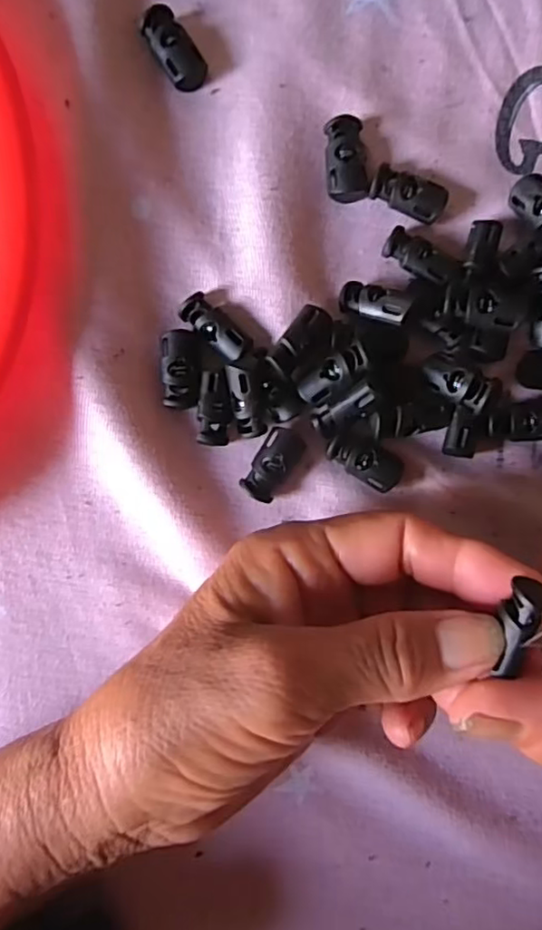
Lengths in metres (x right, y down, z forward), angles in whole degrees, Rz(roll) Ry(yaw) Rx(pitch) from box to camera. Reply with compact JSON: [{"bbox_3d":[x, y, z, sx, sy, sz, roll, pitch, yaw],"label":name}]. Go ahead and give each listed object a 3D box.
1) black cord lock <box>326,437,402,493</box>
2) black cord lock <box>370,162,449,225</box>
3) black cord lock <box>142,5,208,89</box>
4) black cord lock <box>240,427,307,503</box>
[{"bbox_3d":[0.034,-0.002,0.221,0.027,0.008,0.014,31,90,-1],"label":"black cord lock"},{"bbox_3d":[0.050,-0.098,0.221,0.028,0.007,0.013,20,90,-1],"label":"black cord lock"},{"bbox_3d":[-0.035,-0.150,0.219,0.015,0.007,0.029,-34,91,-1],"label":"black cord lock"},{"bbox_3d":[0.001,0.000,0.221,0.014,0.008,0.027,30,90,-1],"label":"black cord lock"}]

